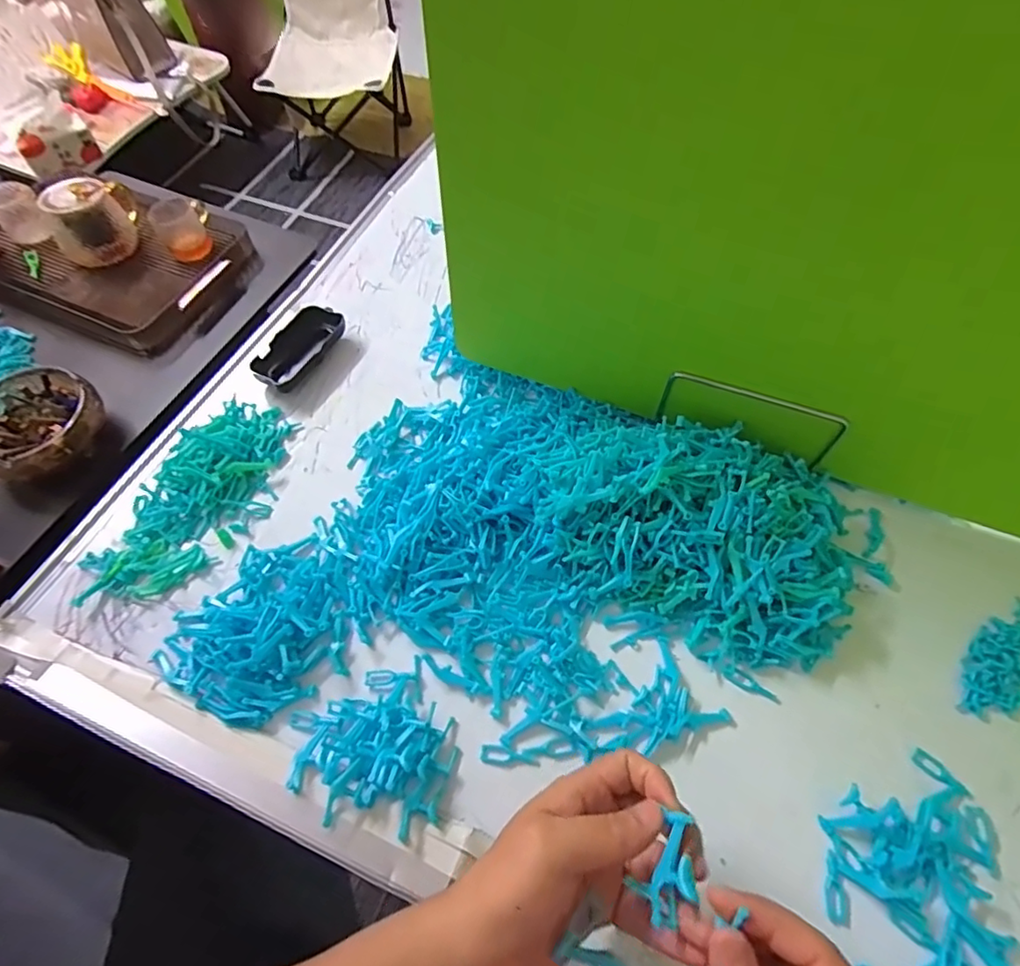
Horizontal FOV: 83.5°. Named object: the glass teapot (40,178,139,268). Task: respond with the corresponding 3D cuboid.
[{"bbox_3d":[-0.580,-0.369,0.794,0.113,0.083,0.110,-32,65,-15],"label":"glass teapot"}]

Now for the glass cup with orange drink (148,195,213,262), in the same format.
[{"bbox_3d":[-0.464,-0.361,0.809,0.069,0.054,0.054,-10,61,-4],"label":"glass cup with orange drink"}]

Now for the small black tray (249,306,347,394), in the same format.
[{"bbox_3d":[-0.226,-0.142,0.602,0.055,0.027,0.115,26,62,15],"label":"small black tray"}]

